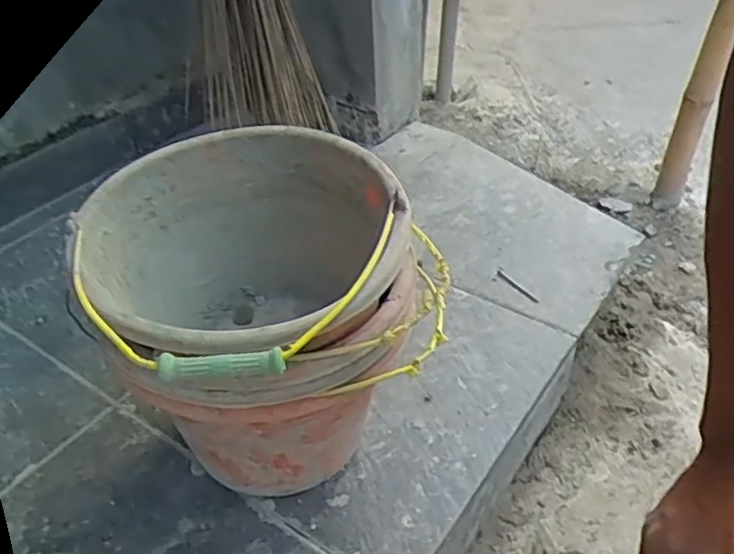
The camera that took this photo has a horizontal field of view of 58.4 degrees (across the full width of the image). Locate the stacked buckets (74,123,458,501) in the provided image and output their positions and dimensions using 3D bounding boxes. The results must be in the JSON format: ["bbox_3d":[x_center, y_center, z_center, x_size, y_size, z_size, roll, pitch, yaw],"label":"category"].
[{"bbox_3d":[-0.098,0.052,0.631,0.269,0.267,0.311,-24,42,-22],"label":"stacked buckets"}]

